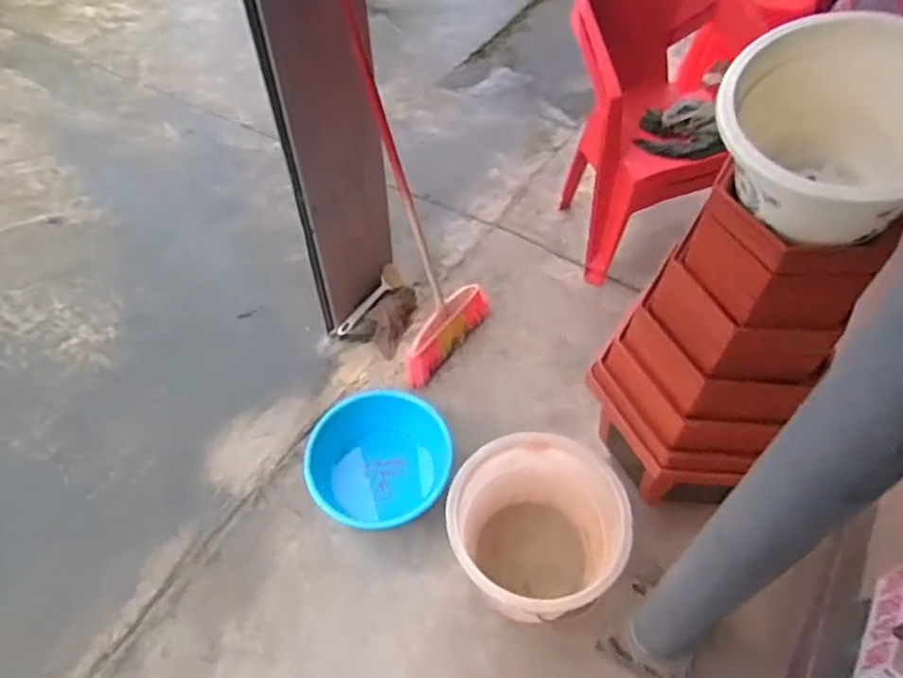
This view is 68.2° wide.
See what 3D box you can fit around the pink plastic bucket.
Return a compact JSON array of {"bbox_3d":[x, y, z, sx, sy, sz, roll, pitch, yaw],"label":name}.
[{"bbox_3d":[0.157,0.410,1.334,0.325,0.327,0.312,0,53,0],"label":"pink plastic bucket"}]

